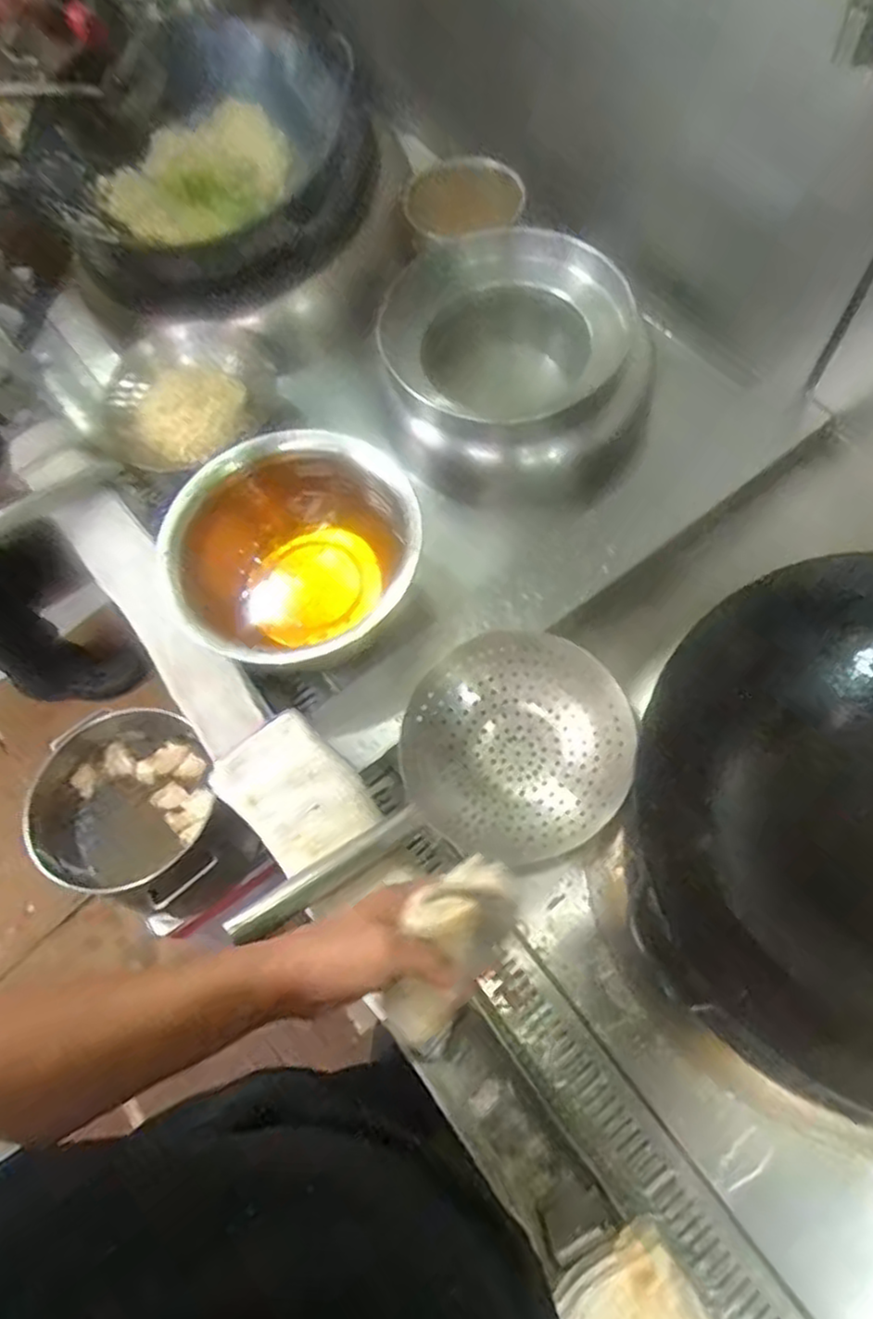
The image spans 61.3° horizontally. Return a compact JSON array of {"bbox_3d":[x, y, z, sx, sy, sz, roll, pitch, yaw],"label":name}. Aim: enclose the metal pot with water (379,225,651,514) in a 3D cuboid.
[{"bbox_3d":[0.099,-0.376,0.985,0.280,0.204,0.321,-38,69,-14],"label":"metal pot with water"}]

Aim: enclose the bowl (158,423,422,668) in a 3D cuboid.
[{"bbox_3d":[-0.171,-0.106,0.884,0.266,0.172,0.282,-1,65,3],"label":"bowl"}]

